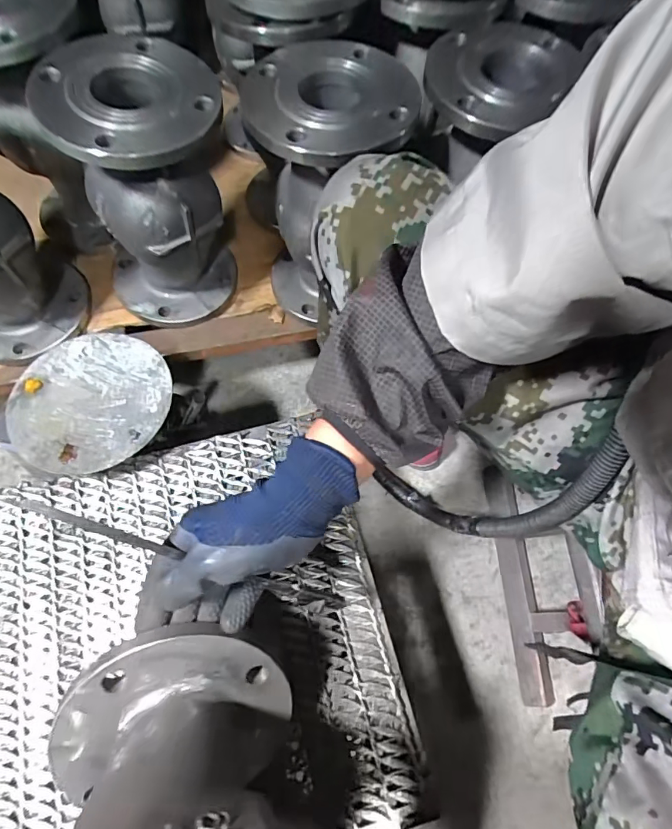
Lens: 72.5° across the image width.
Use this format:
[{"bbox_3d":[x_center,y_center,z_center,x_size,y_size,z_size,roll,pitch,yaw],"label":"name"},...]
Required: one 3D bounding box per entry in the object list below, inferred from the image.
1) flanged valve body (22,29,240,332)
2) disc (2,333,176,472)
[{"bbox_3d":[-0.206,-0.234,0.542,0.179,0.295,0.141,-26,68,-13],"label":"flanged valve body"},{"bbox_3d":[-0.266,-0.016,0.499,0.160,0.012,0.159,1,65,-1],"label":"disc"}]

